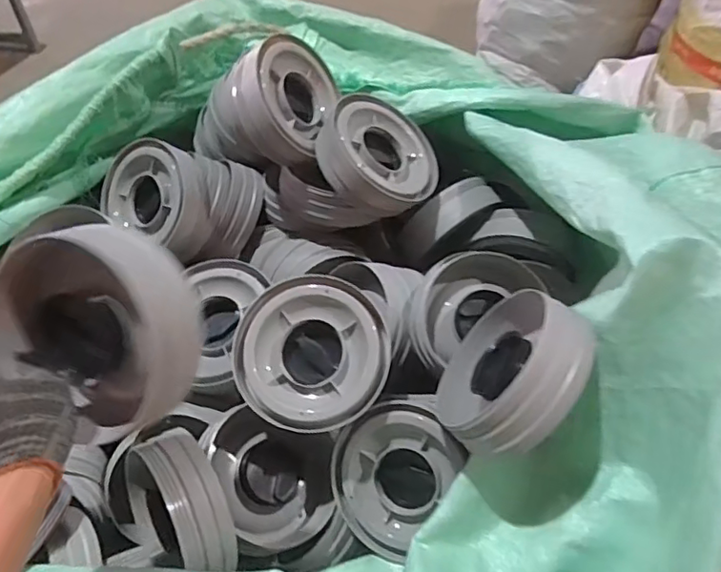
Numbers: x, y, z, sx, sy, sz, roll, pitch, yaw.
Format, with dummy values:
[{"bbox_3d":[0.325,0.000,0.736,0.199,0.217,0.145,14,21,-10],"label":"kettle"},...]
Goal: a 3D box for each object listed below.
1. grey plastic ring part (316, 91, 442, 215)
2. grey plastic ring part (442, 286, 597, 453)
[{"bbox_3d":[0.025,-0.165,0.749,0.150,0.049,0.149,-8,79,-35],"label":"grey plastic ring part"},{"bbox_3d":[0.132,0.077,0.545,0.054,0.161,0.150,32,87,-14],"label":"grey plastic ring part"}]

